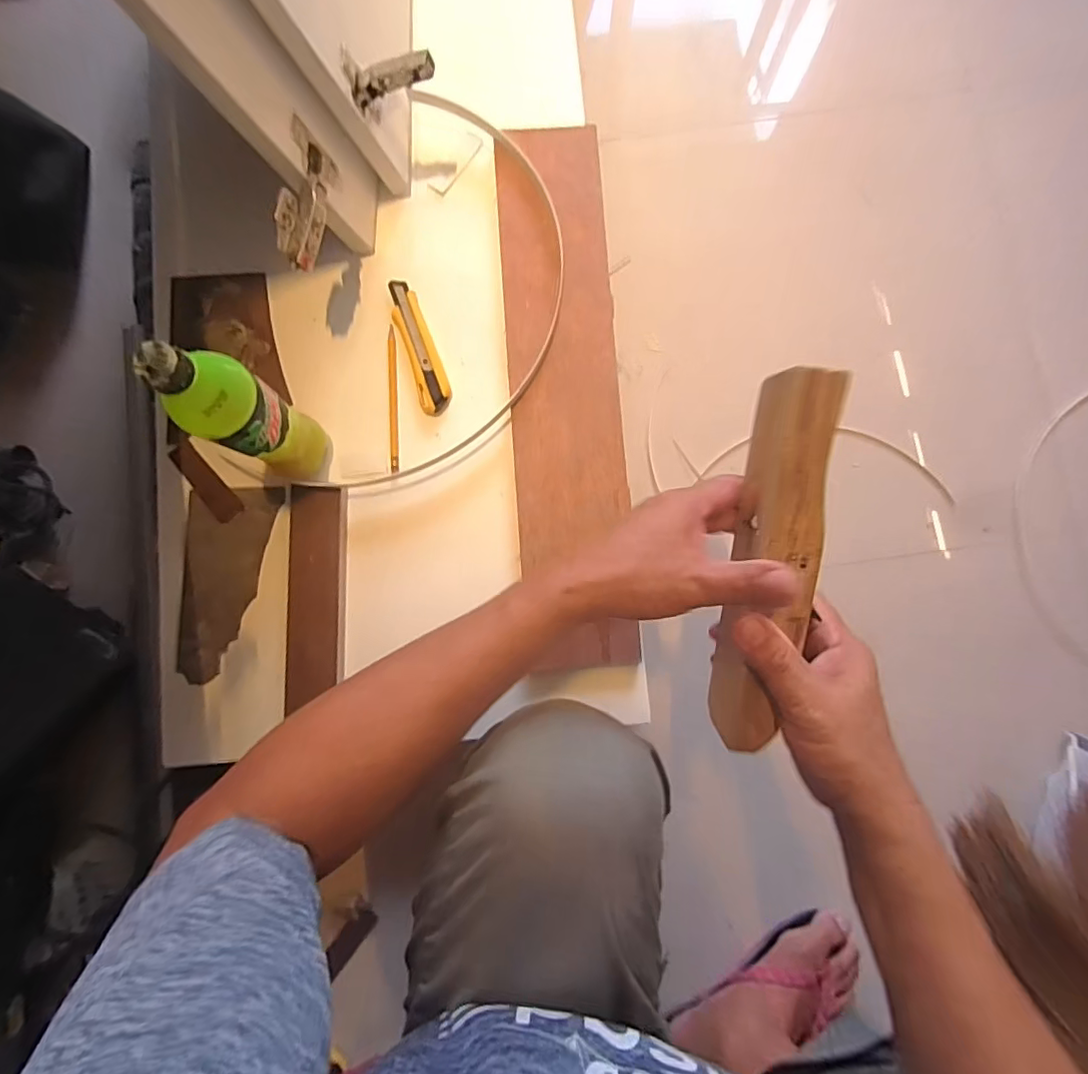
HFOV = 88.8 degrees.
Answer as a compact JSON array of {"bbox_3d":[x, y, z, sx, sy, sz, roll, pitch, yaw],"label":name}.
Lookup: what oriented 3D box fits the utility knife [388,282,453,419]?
[{"bbox_3d":[-0.131,-0.200,0.581,0.033,0.016,0.146,-19,84,-1],"label":"utility knife"}]

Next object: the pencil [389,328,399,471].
[{"bbox_3d":[-0.158,-0.143,0.580,0.009,0.007,0.151,-2,84,0],"label":"pencil"}]

